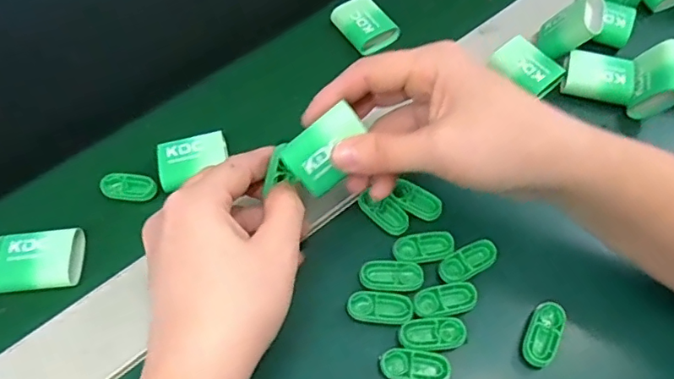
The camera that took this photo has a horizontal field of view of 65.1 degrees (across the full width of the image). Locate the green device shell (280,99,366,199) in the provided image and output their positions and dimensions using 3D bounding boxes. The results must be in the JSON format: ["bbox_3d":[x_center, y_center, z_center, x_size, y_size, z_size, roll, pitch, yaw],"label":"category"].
[{"bbox_3d":[-0.004,-0.020,0.267,0.041,0.031,0.015,-39,21,3],"label":"green device shell"}]

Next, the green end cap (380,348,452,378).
[{"bbox_3d":[0.040,0.090,0.267,0.034,0.005,0.015,6,63,4],"label":"green end cap"}]

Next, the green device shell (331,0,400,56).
[{"bbox_3d":[0.020,-0.124,0.396,0.034,0.017,0.042,-33,67,-15],"label":"green device shell"}]

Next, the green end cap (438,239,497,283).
[{"bbox_3d":[0.073,0.040,0.293,0.034,0.005,0.015,-27,65,-12],"label":"green end cap"}]

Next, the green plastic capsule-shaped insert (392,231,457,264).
[{"bbox_3d":[0.049,0.032,0.296,0.034,0.004,0.017,-8,63,-3],"label":"green plastic capsule-shaped insert"}]

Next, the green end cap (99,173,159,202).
[{"bbox_3d":[-0.130,-0.002,0.330,0.035,0.005,0.017,5,63,4],"label":"green end cap"}]

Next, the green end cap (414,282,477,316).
[{"bbox_3d":[0.058,0.058,0.280,0.034,0.004,0.015,-10,63,-4],"label":"green end cap"}]

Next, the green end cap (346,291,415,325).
[{"bbox_3d":[0.023,0.062,0.280,0.034,0.004,0.016,5,63,4],"label":"green end cap"}]

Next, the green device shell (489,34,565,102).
[{"bbox_3d":[0.127,-0.082,0.352,0.030,0.011,0.043,-40,69,-18],"label":"green device shell"}]

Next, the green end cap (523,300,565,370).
[{"bbox_3d":[0.107,0.074,0.273,0.015,0.004,0.035,20,65,11],"label":"green end cap"}]

